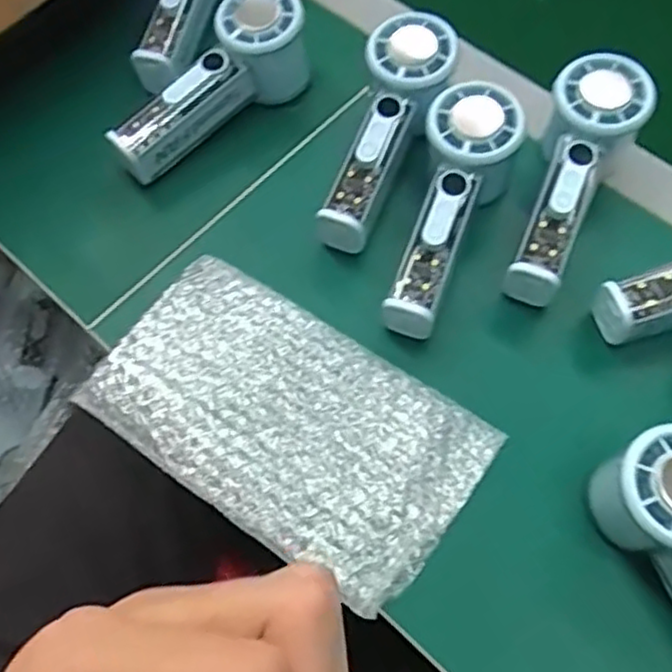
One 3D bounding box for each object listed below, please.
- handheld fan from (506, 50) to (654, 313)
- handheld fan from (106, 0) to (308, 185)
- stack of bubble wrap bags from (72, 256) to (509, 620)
[{"bbox_3d":[0.142,-0.095,0.437,0.056,0.051,0.158,23,83,12],"label":"handheld fan"},{"bbox_3d":[-0.082,-0.167,0.483,0.154,0.063,0.051,-43,70,-3],"label":"handheld fan"},{"bbox_3d":[-0.029,0.047,0.403,0.213,0.008,0.122,32,69,16],"label":"stack of bubble wrap bags"}]

